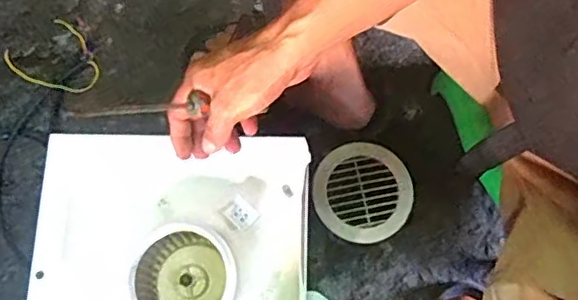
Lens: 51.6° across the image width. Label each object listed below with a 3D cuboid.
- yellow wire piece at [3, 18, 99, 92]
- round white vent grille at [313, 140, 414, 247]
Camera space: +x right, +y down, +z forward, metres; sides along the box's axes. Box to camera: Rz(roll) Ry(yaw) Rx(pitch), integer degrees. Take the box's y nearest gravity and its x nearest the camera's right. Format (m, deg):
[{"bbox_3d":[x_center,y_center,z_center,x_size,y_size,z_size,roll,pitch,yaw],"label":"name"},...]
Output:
[{"bbox_3d":[-0.310,-0.114,0.781,0.098,0.020,0.103,-31,78,-6],"label":"yellow wire piece"},{"bbox_3d":[0.090,0.051,0.730,0.119,0.025,0.117,-28,77,-6],"label":"round white vent grille"}]

